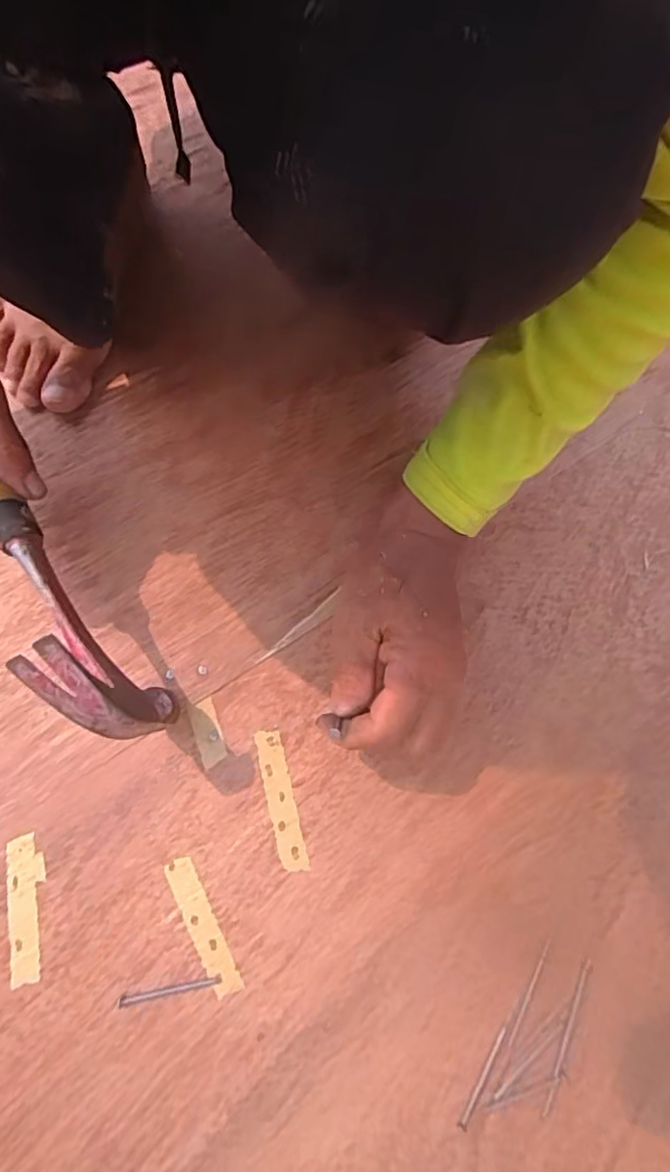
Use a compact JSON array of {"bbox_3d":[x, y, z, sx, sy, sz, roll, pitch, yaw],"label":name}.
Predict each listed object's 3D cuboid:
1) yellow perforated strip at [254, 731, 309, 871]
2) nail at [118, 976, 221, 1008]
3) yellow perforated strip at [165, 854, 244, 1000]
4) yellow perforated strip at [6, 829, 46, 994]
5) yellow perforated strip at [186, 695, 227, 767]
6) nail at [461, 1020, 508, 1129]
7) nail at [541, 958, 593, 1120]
[{"bbox_3d":[-0.034,0.128,0.345,0.017,0.004,0.080,-13,74,-6],"label":"yellow perforated strip"},{"bbox_3d":[-0.091,0.222,0.315,0.055,0.004,0.004,-11,74,-5],"label":"nail"},{"bbox_3d":[-0.075,0.192,0.324,0.016,0.004,0.075,-28,76,-10],"label":"yellow perforated strip"},{"bbox_3d":[-0.176,0.182,0.325,0.020,0.004,0.076,-8,74,-4],"label":"yellow perforated strip"},{"bbox_3d":[-0.079,0.090,0.354,0.016,0.004,0.039,-19,75,-7],"label":"yellow perforated strip"},{"bbox_3d":[0.079,0.264,0.308,0.005,0.004,0.052,29,74,6],"label":"nail"},{"bbox_3d":[0.127,0.246,0.314,0.005,0.004,0.079,24,74,5],"label":"nail"}]

